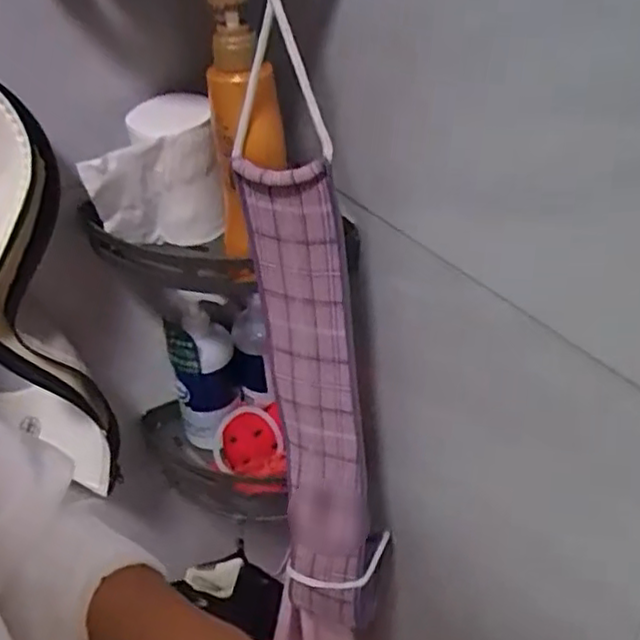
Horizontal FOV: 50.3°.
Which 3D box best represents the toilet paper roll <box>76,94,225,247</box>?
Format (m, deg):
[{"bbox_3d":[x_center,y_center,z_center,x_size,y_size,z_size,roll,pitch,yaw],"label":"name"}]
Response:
[{"bbox_3d":[-0.148,-0.124,0.612,0.112,0.129,0.061,-9,37,-7],"label":"toilet paper roll"}]

